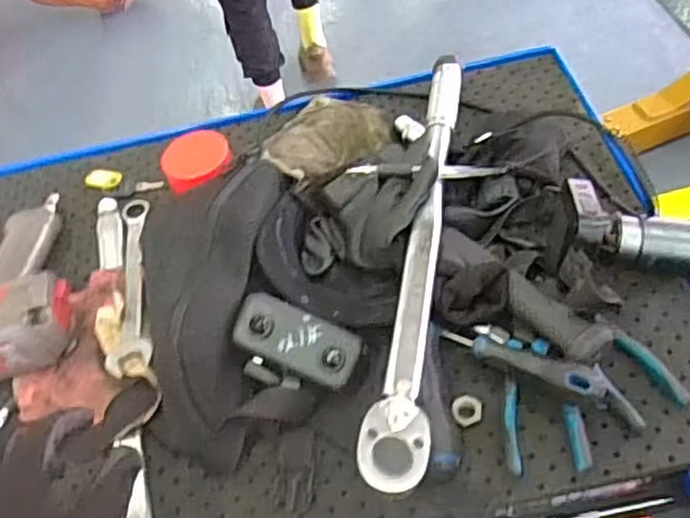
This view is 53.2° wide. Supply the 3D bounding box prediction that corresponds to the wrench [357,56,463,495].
[{"bbox_3d":[0.067,-0.029,0.563,0.047,0.034,0.448,4,46,11],"label":"wrench"}]

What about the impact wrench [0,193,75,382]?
[{"bbox_3d":[-0.337,0.024,0.606,0.175,0.066,0.200,-17,46,-10],"label":"impact wrench"}]

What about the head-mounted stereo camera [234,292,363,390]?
[{"bbox_3d":[-0.037,0.063,0.520,0.095,0.017,0.050,18,82,10],"label":"head-mounted stereo camera"}]

